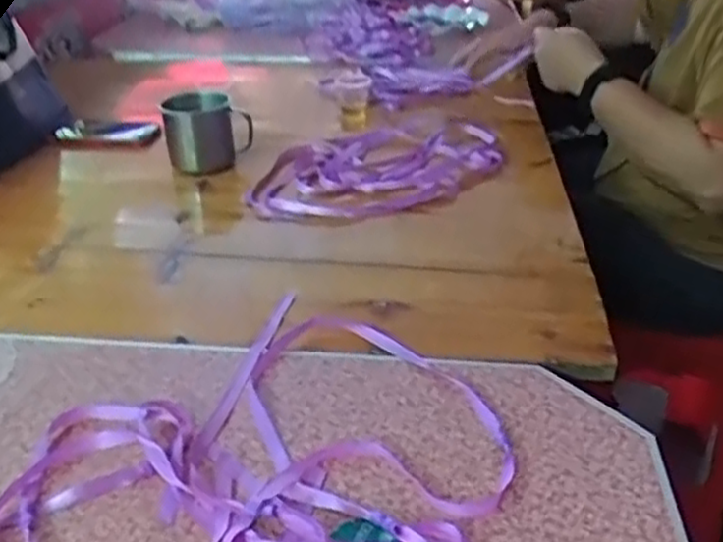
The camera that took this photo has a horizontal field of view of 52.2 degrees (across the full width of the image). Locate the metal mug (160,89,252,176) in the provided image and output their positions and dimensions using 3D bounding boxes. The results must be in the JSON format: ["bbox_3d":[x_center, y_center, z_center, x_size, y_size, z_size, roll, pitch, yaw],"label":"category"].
[{"bbox_3d":[-0.190,-0.172,0.901,0.088,0.083,0.069,-20,36,-30],"label":"metal mug"}]

